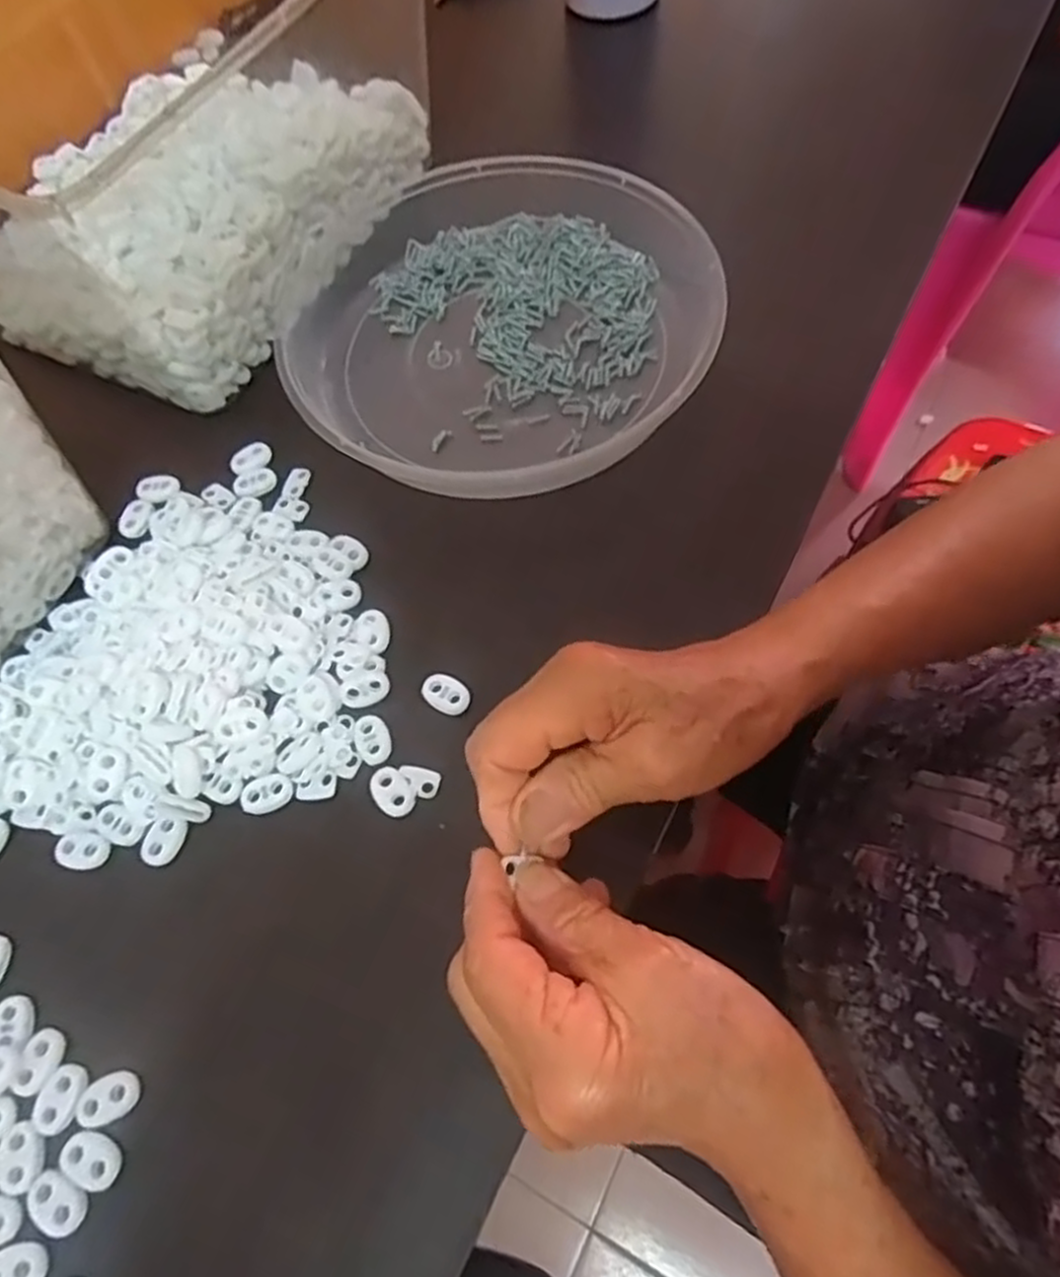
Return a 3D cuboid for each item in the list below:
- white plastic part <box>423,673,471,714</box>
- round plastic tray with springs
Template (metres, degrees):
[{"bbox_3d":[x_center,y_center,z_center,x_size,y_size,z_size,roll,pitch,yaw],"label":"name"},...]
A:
[{"bbox_3d":[-0.037,0.024,0.340,0.023,0.004,0.015,26,69,16],"label":"white plastic part"},{"bbox_3d":[-0.021,-0.184,0.422,0.225,0.043,0.229,-2,64,4],"label":"round plastic tray with springs"}]

